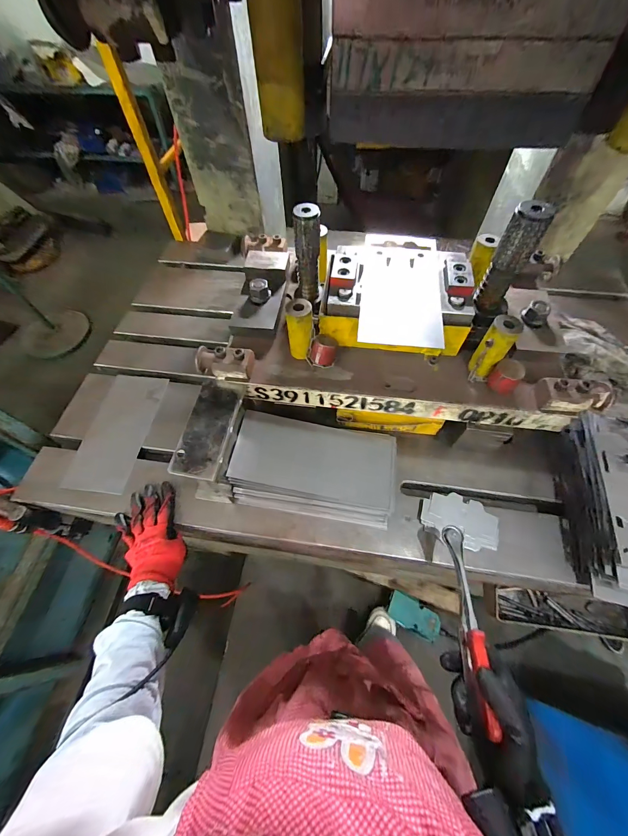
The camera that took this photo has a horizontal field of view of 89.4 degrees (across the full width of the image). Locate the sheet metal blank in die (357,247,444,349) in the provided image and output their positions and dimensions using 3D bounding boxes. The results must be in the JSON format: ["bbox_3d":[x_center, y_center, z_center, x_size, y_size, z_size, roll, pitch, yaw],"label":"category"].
[{"bbox_3d":[0.136,-0.199,0.498,0.119,0.009,0.211,6,62,5],"label":"sheet metal blank in die"}]

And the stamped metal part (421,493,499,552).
[{"bbox_3d":[0.240,0.168,0.523,0.118,0.008,0.077,14,61,9],"label":"stamped metal part"}]

